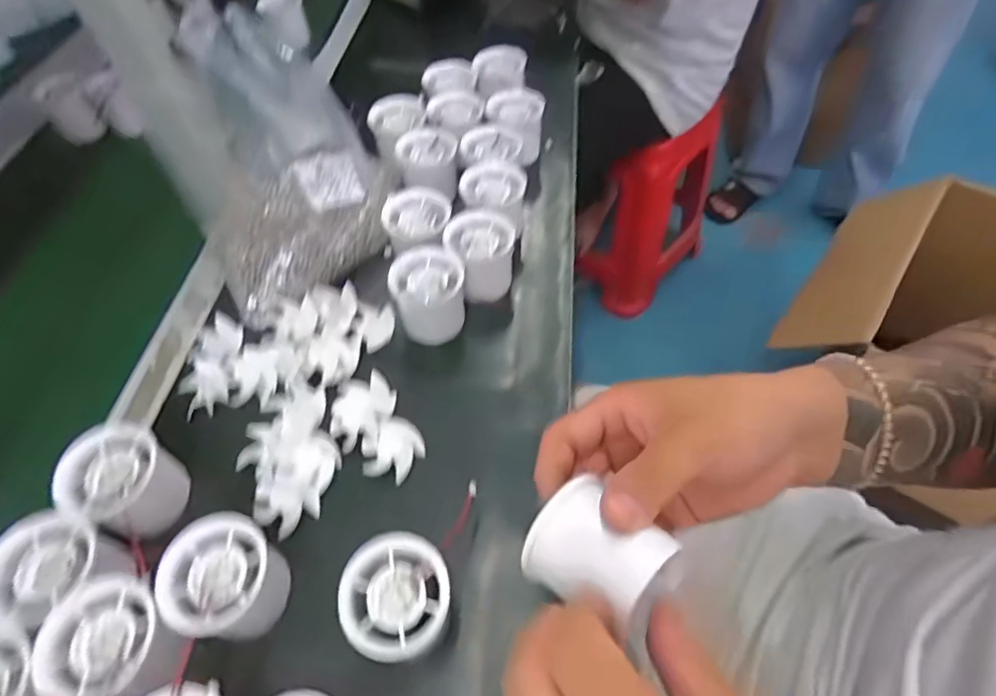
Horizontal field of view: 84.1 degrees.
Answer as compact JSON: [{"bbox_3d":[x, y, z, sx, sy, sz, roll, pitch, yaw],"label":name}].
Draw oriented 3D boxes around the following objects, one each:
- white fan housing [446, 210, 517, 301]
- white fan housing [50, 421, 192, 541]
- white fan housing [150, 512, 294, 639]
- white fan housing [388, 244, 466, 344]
[{"bbox_3d":[-0.014,-0.075,0.457,0.055,0.046,0.065,-4,55,-1],"label":"white fan housing"},{"bbox_3d":[-0.235,0.087,0.350,0.057,0.053,0.059,15,57,12],"label":"white fan housing"},{"bbox_3d":[-0.153,0.134,0.317,0.056,0.052,0.058,7,56,6],"label":"white fan housing"},{"bbox_3d":[-0.054,-0.040,0.441,0.056,0.056,0.059,-10,56,-5],"label":"white fan housing"}]

